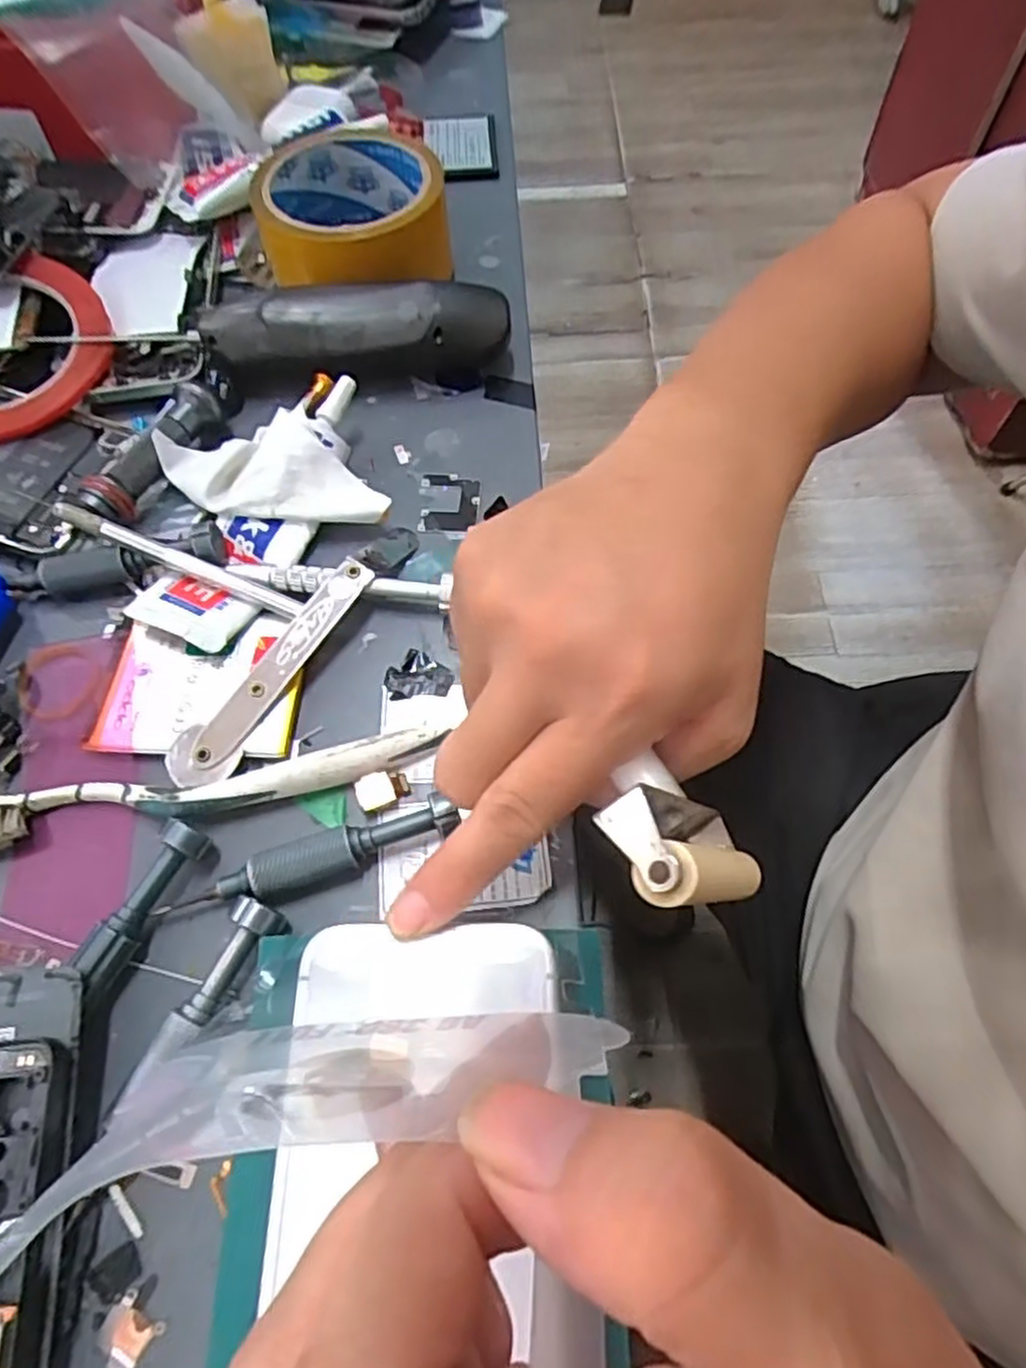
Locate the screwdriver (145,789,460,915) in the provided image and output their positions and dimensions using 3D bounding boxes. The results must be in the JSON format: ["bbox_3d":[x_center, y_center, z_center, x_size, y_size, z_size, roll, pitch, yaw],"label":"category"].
[{"bbox_3d":[-0.068,0.060,0.252,0.099,0.011,0.015,-19,64,-8],"label":"screwdriver"}]

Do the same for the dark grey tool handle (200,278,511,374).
[{"bbox_3d":[-0.075,-0.168,0.353,0.141,0.041,0.028,-4,62,0],"label":"dark grey tool handle"}]

